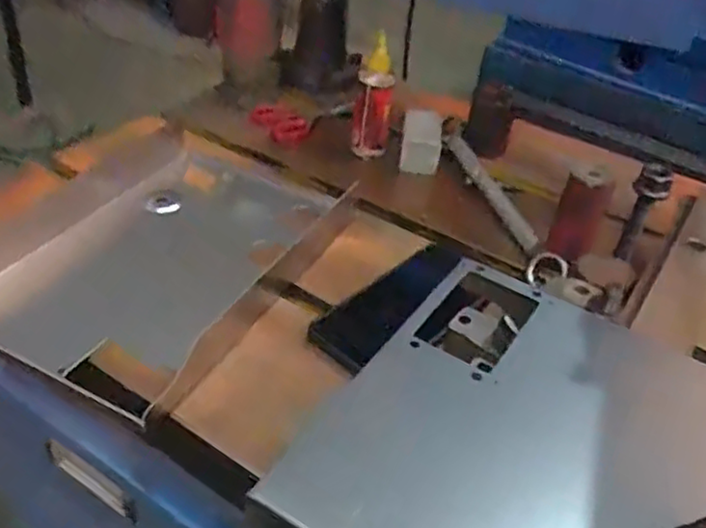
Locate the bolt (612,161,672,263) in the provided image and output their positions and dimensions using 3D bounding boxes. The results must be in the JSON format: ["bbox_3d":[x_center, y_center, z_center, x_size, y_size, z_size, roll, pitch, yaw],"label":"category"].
[{"bbox_3d":[0.219,-0.037,0.516,0.020,0.084,0.020,14,39,11],"label":"bolt"}]

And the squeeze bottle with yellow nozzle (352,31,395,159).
[{"bbox_3d":[0.022,-0.177,0.728,0.038,0.121,0.043,4,38,-1],"label":"squeeze bottle with yellow nozzle"}]

